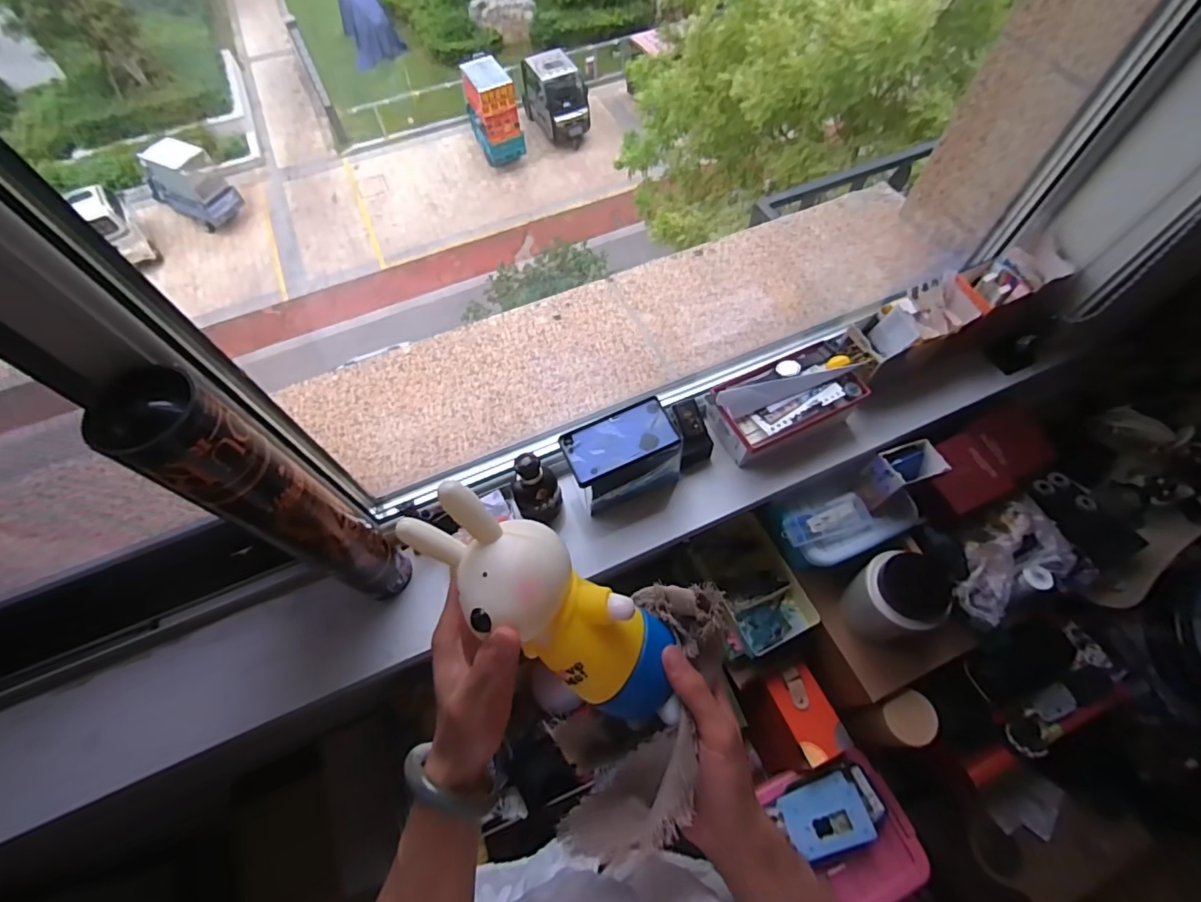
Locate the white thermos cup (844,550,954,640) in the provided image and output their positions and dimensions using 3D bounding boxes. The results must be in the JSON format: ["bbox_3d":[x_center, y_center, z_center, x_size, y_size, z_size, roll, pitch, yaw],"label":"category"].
[{"bbox_3d":[0.415,0.206,0.741,0.108,0.121,0.101,-1,62,2],"label":"white thermos cup"}]

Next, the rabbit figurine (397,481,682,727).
[{"bbox_3d":[-0.024,0.098,0.334,0.210,0.055,0.069,43,68,-15],"label":"rabbit figurine"}]

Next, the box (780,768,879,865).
[{"bbox_3d":[0.338,0.549,0.782,0.117,0.035,0.086,-21,64,-9],"label":"box"}]

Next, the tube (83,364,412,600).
[{"bbox_3d":[-0.281,0.065,0.497,0.073,0.380,0.068,29,67,16],"label":"tube"}]

